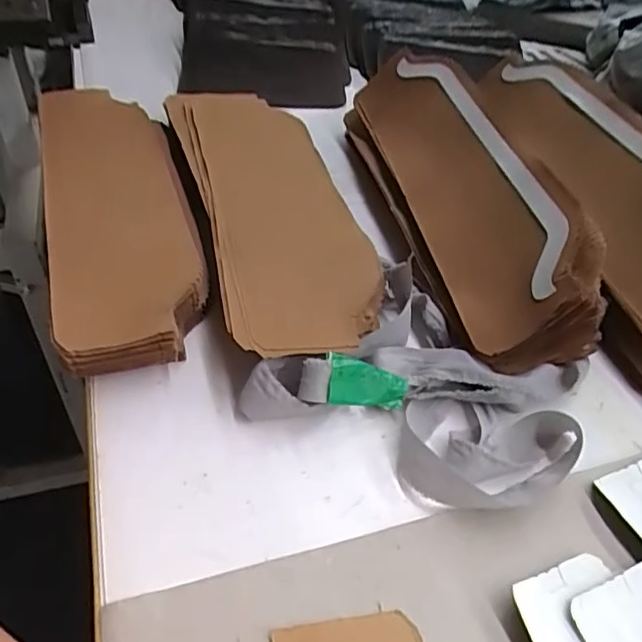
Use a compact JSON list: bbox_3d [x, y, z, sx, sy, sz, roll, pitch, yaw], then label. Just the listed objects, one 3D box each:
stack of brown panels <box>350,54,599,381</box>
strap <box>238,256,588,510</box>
[{"bbox_3d":[0.114,-0.131,0.540,0.113,0.102,0.417,-5,43,-8],"label":"stack of brown panels"},{"bbox_3d":[0.078,0.041,0.401,0.201,0.044,0.175,25,47,23],"label":"strap"}]

